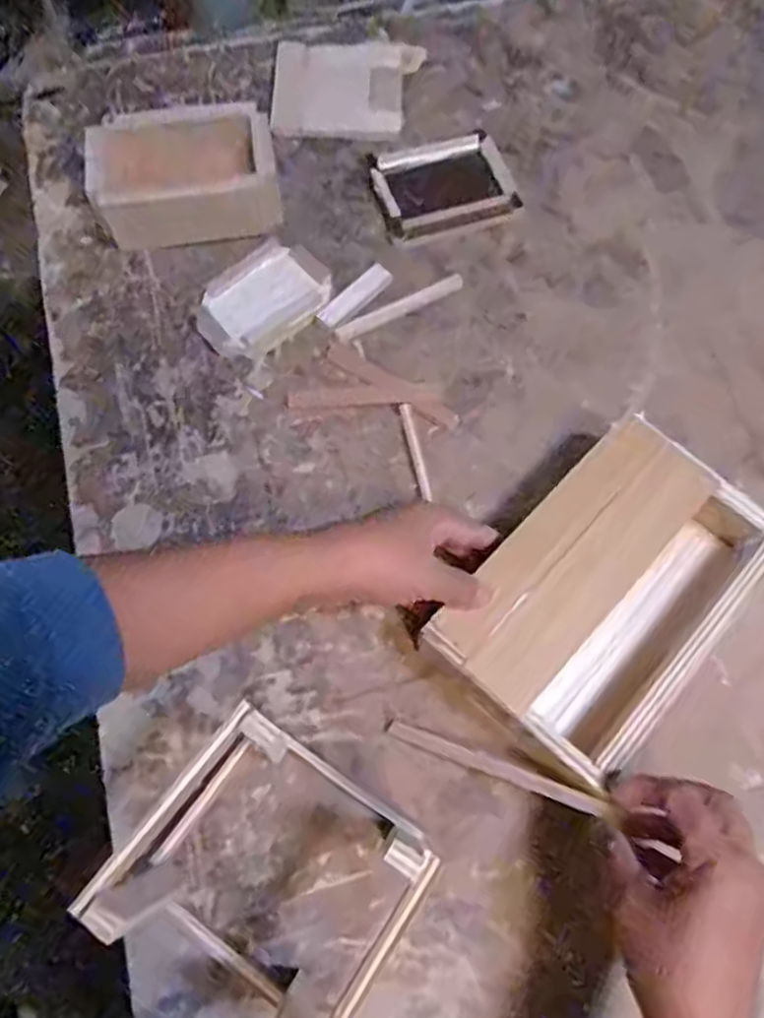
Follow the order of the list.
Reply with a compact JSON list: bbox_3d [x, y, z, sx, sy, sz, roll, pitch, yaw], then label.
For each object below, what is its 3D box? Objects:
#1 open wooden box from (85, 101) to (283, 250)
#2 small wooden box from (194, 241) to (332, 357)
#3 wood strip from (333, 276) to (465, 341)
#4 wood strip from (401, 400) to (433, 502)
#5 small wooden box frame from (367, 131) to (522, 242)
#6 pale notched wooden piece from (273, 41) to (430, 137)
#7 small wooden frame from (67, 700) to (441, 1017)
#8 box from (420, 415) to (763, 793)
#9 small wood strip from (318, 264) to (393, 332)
[{"bbox_3d":[-0.163,-0.280,0.602,0.147,0.069,0.086,-12,70,-4],"label":"open wooden box"},{"bbox_3d":[-0.099,-0.175,0.591,0.113,0.017,0.082,-43,75,-14],"label":"small wooden box"},{"bbox_3d":[0.016,-0.166,0.595,0.117,0.006,0.014,-28,72,-10],"label":"wood strip"},{"bbox_3d":[0.026,-0.044,0.550,0.007,0.004,0.083,-11,70,-4],"label":"wood strip"},{"bbox_3d":[0.053,-0.287,0.637,0.122,0.011,0.098,-18,70,-6],"label":"small wooden box frame"},{"bbox_3d":[-0.031,-0.400,0.678,0.143,0.017,0.120,-7,69,-2],"label":"pale notched wooden piece"},{"bbox_3d":[-0.064,0.197,0.396,0.150,0.123,0.126,32,73,12],"label":"small wooden frame"},{"bbox_3d":[0.148,0.055,0.476,0.135,0.048,0.211,41,75,14],"label":"box"},{"bbox_3d":[-0.021,-0.175,0.593,0.021,0.004,0.072,41,75,14],"label":"small wood strip"}]

